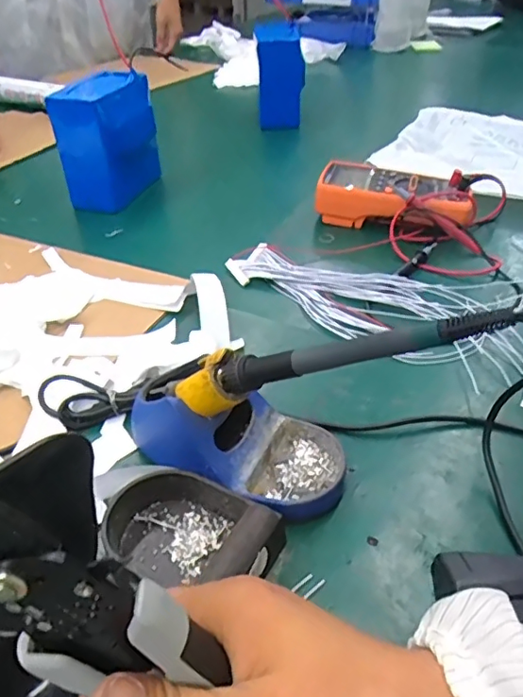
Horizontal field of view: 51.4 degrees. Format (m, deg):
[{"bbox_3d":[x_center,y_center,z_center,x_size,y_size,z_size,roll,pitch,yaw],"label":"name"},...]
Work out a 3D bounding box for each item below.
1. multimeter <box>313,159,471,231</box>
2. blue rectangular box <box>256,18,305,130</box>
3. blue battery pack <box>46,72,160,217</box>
[{"bbox_3d":[0.161,-0.174,0.671,0.179,0.065,0.090,14,42,19],"label":"multimeter"},{"bbox_3d":[0.033,-0.460,0.945,0.080,0.168,0.081,-1,39,1],"label":"blue rectangular box"},{"bbox_3d":[-0.205,-0.275,0.729,0.080,0.157,0.123,10,41,15],"label":"blue battery pack"}]

